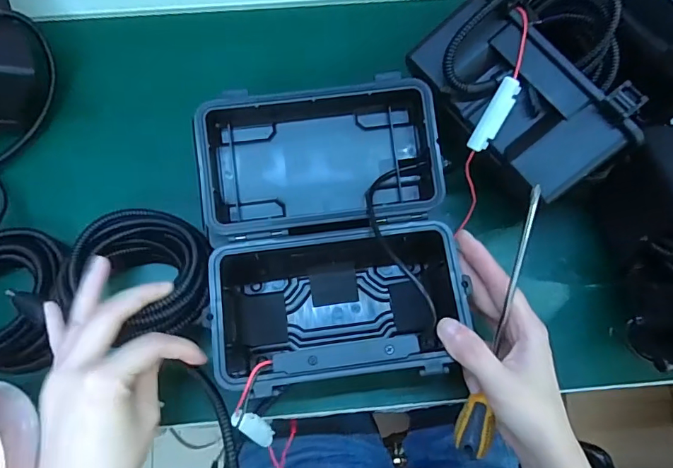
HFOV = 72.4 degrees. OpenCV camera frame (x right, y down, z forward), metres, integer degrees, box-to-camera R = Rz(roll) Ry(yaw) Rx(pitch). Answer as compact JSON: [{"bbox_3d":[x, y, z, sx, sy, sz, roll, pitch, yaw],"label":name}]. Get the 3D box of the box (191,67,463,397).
[{"bbox_3d":[-0.006,0.003,0.362,0.175,0.099,0.208,-7,74,-3],"label":"box"}]

